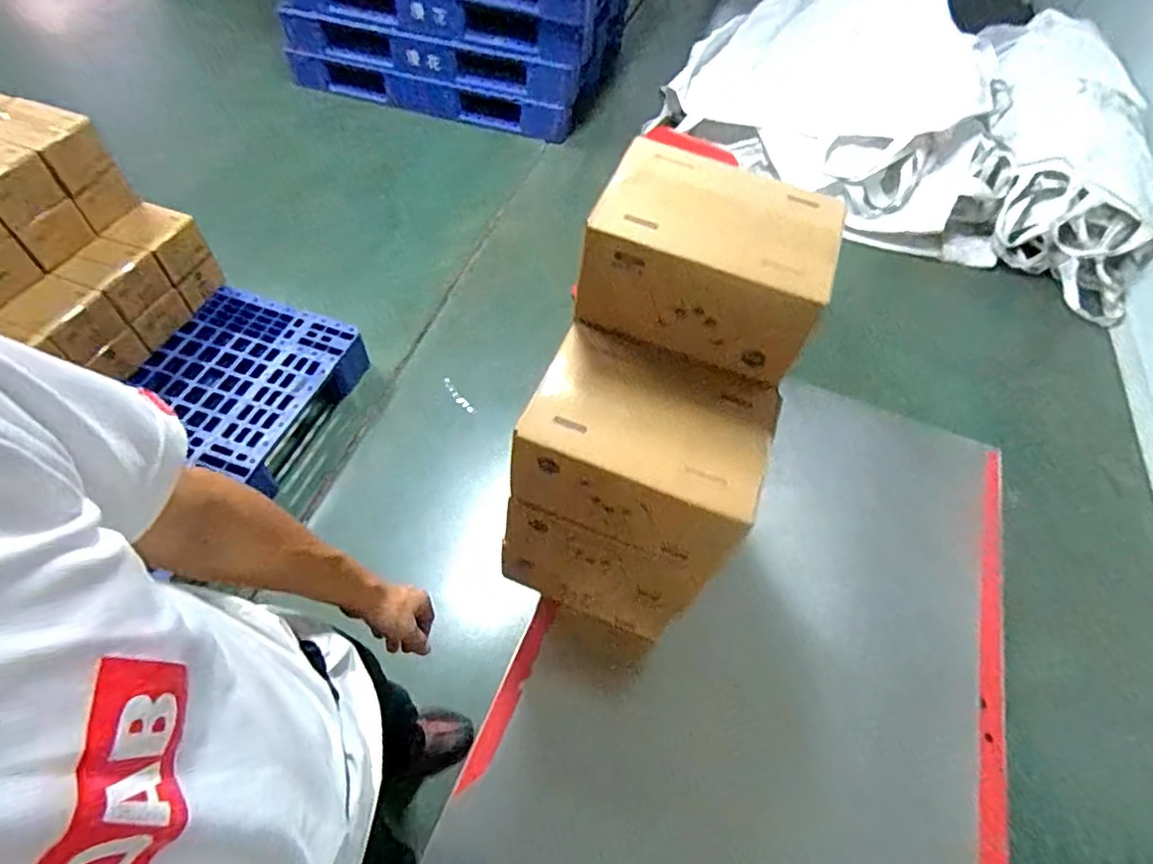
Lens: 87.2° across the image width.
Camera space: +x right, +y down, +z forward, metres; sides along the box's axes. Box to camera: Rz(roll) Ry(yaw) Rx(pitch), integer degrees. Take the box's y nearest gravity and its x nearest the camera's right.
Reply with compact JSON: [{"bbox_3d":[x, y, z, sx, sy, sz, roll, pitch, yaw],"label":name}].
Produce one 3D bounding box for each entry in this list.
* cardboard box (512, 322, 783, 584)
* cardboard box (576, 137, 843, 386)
[{"bbox_3d":[0.064,0.014,0.599,0.225,0.113,0.158,20,56,8],"label":"cardboard box"},{"bbox_3d":[0.130,-0.172,0.598,0.218,0.118,0.171,20,56,8],"label":"cardboard box"}]

